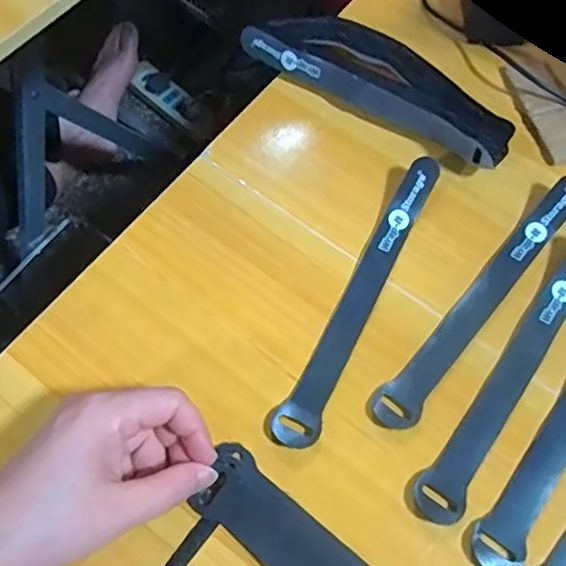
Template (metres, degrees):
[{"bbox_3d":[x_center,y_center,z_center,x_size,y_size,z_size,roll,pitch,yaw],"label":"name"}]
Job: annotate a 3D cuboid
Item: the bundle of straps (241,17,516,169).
[{"bbox_3d":[0.068,-0.145,0.420,0.200,0.027,0.054,32,69,14],"label":"bundle of straps"}]

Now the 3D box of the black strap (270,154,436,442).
[{"bbox_3d":[0.048,0.004,0.359,0.024,0.014,0.204,25,67,11],"label":"black strap"}]

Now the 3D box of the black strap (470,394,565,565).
[{"bbox_3d":[0.168,0.071,0.329,0.024,0.013,0.204,37,69,19],"label":"black strap"}]

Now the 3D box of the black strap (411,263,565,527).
[{"bbox_3d":[0.138,0.046,0.339,0.023,0.016,0.205,33,67,19],"label":"black strap"}]

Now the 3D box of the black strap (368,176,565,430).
[{"bbox_3d":[0.125,0.007,0.359,0.024,0.017,0.207,39,69,19],"label":"black strap"}]

